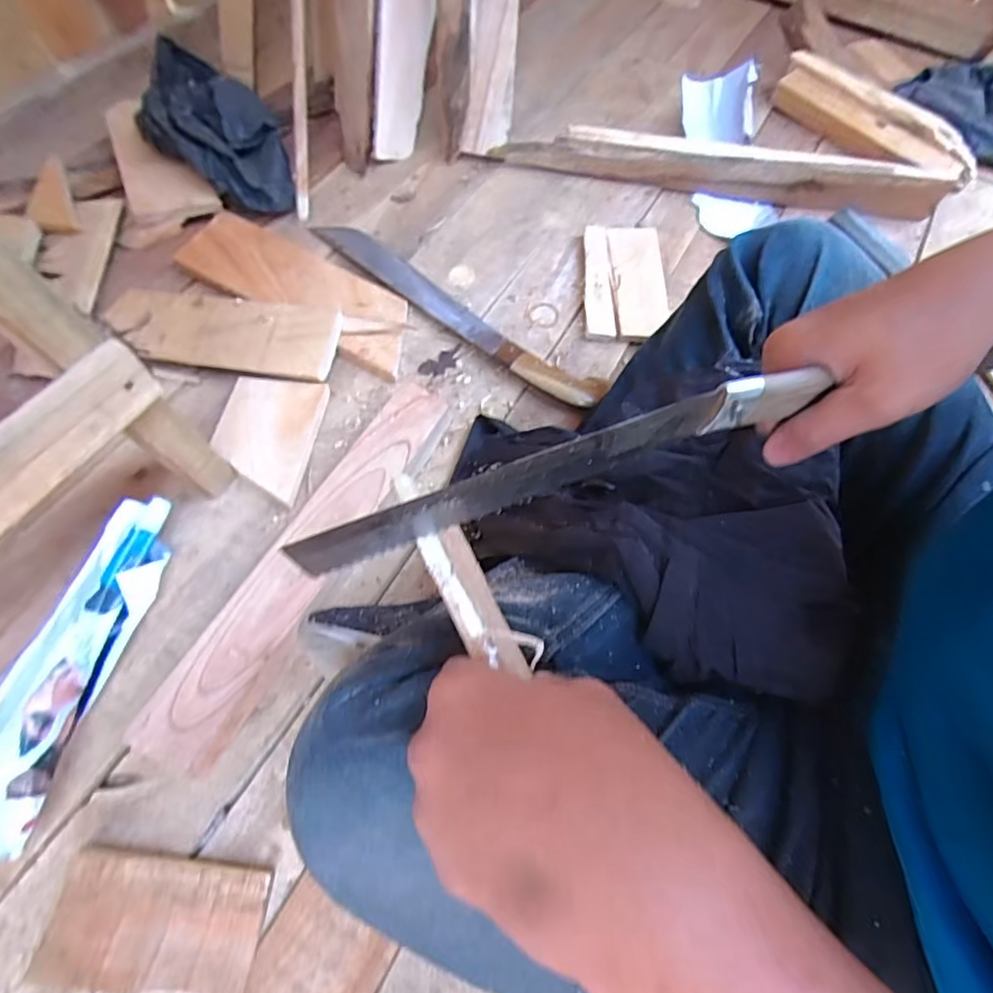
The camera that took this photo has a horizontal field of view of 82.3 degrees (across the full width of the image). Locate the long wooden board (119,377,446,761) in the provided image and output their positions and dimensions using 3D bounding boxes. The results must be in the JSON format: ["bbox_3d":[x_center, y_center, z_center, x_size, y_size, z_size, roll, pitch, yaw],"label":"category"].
[{"bbox_3d":[-0.156,0.042,0.495,0.065,0.013,0.379,27,64,11],"label":"long wooden board"}]

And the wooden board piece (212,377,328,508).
[{"bbox_3d":[-0.228,-0.059,0.565,0.092,0.018,0.132,8,62,1],"label":"wooden board piece"}]

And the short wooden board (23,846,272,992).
[{"bbox_3d":[-0.228,0.287,0.384,0.133,0.012,0.075,7,62,0],"label":"short wooden board"}]

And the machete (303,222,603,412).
[{"bbox_3d":[-0.056,-0.221,0.653,0.413,0.026,0.050,38,67,16],"label":"machete"}]

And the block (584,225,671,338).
[{"bbox_3d":[0.157,-0.266,0.697,0.096,0.016,0.181,4,62,-1],"label":"block"}]

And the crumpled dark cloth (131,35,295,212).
[{"bbox_3d":[-0.357,-0.455,0.708,0.144,0.068,0.260,-30,69,-17],"label":"crumpled dark cloth"}]

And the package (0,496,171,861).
[{"bbox_3d":[-0.331,0.125,0.439,0.075,0.057,0.270,7,62,0],"label":"package"}]

